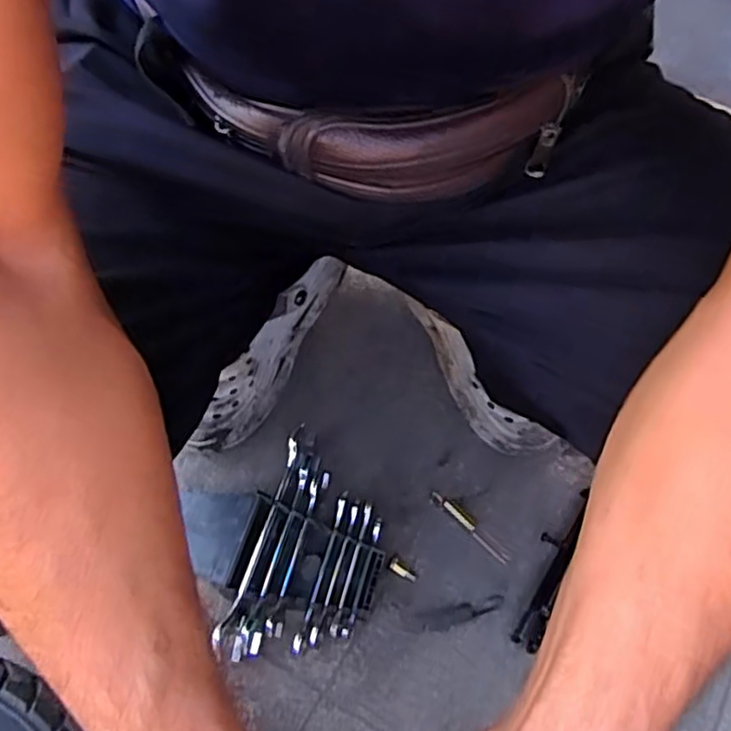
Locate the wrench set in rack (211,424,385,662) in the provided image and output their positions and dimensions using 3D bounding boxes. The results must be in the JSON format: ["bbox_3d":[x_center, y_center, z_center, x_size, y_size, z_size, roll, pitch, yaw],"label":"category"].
[{"bbox_3d":[-0.049,0.169,0.628,0.125,0.033,0.195,14,63,4],"label":"wrench set in rack"}]

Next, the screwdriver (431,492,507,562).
[{"bbox_3d":[0.100,0.153,0.659,0.092,0.006,0.012,41,67,17],"label":"screwdriver"}]

